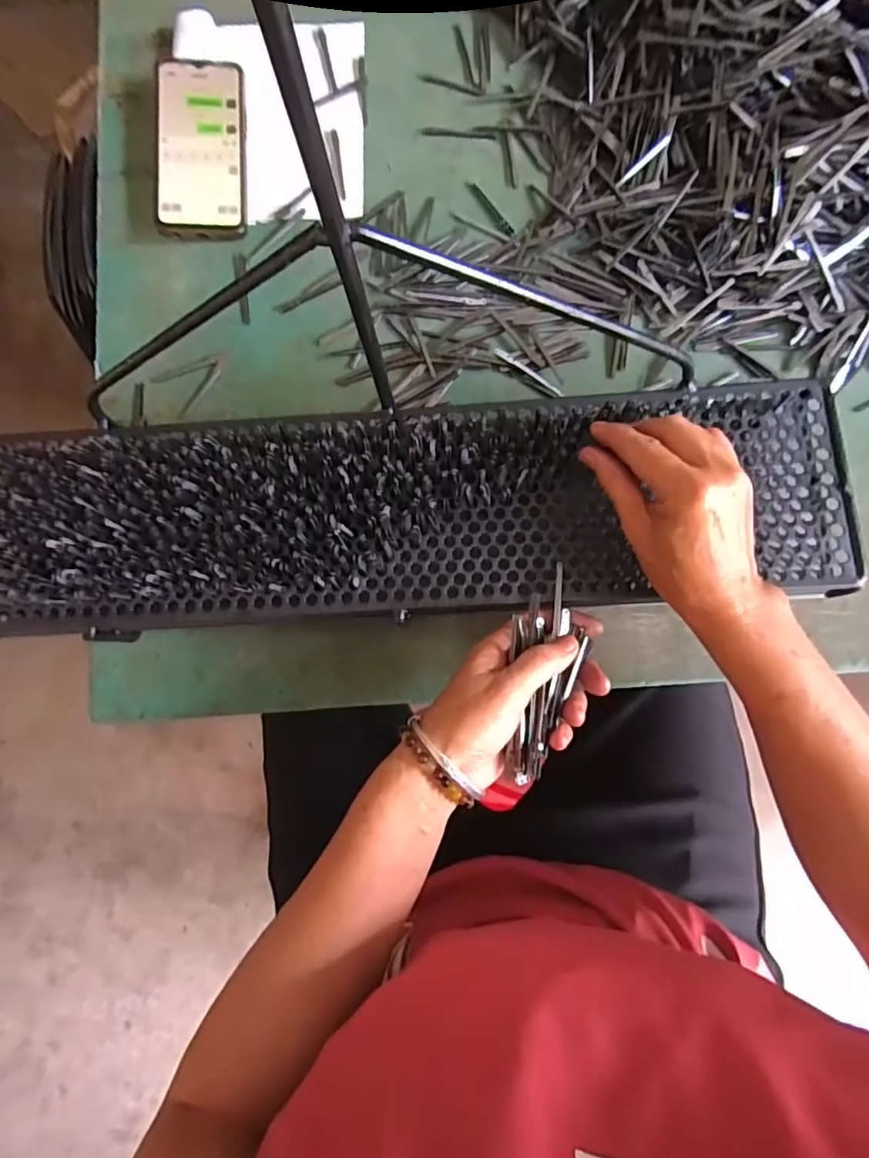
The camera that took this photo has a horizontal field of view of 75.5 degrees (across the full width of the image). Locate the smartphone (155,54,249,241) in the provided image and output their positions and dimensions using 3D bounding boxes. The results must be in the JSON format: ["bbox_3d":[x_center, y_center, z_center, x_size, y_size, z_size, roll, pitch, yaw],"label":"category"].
[{"bbox_3d":[-0.204,-0.379,0.492,0.075,0.005,0.162,-1,85,-8],"label":"smartphone"}]

